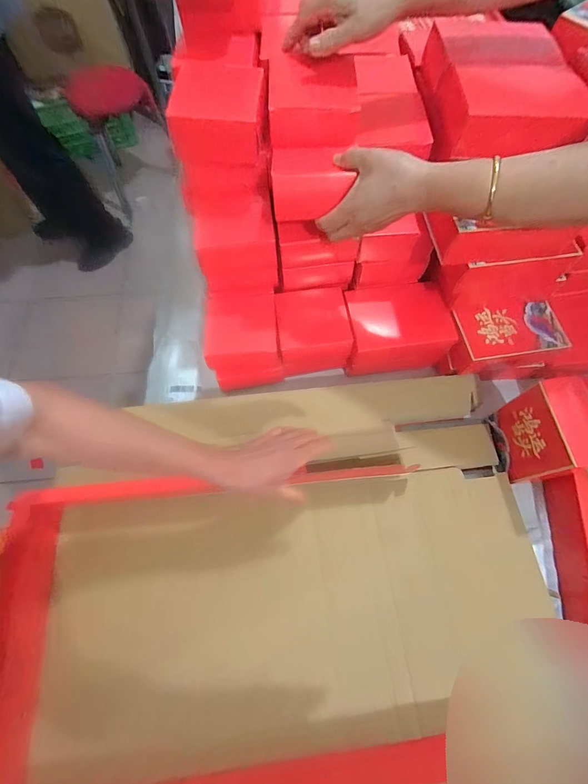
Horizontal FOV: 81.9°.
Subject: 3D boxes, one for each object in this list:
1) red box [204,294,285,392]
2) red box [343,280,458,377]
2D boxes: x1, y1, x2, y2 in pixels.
[{"bbox_3d":[-0.089,-0.085,0.615,0.123,0.116,0.135,-7,68,-3],"label":"red box"},{"bbox_3d":[0.179,-0.108,0.622,0.180,0.117,0.127,-6,68,-3],"label":"red box"}]

